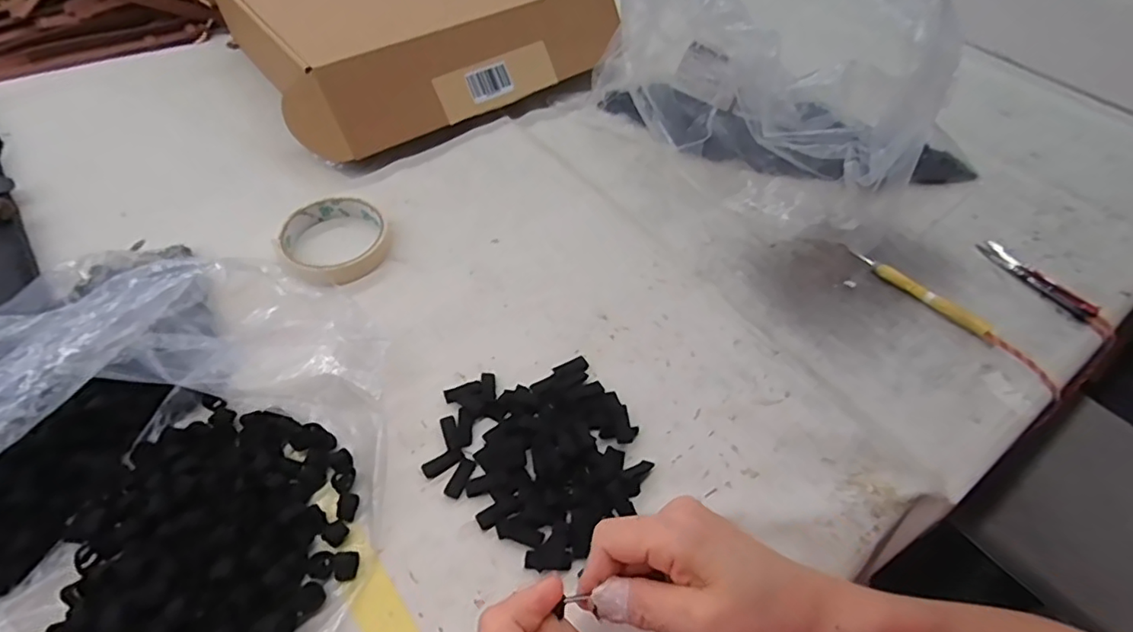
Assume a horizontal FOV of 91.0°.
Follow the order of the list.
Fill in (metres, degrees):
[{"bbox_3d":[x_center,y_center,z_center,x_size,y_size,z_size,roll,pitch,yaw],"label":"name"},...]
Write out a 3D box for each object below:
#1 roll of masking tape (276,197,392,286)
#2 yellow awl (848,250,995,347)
[{"bbox_3d":[-0.191,-0.064,0.464,0.084,0.017,0.085,2,52,-2],"label":"roll of masking tape"},{"bbox_3d":[0.307,-0.019,0.485,0.015,0.018,0.130,-30,60,-24],"label":"yellow awl"}]

